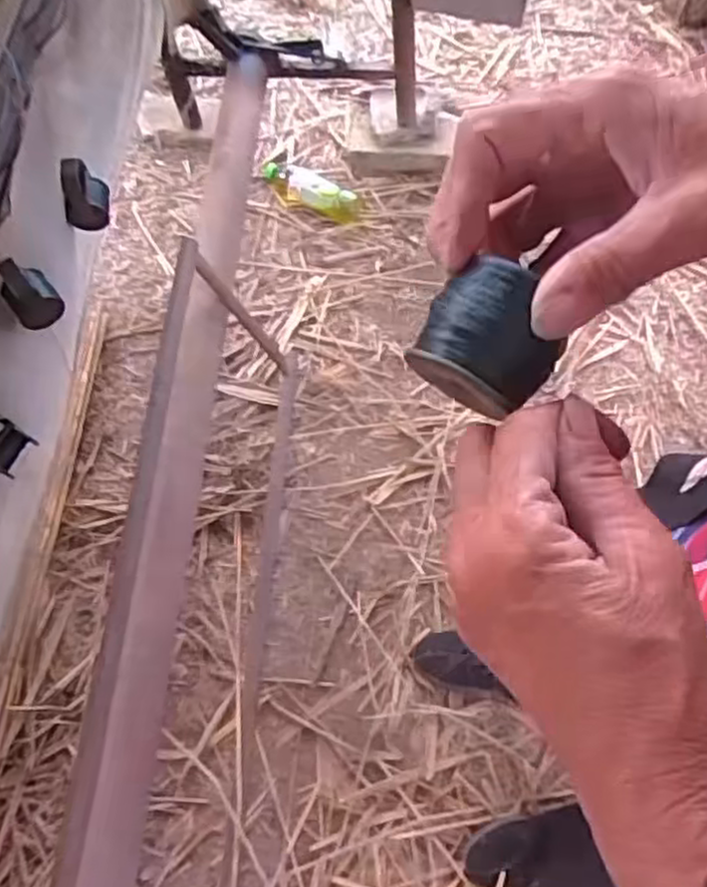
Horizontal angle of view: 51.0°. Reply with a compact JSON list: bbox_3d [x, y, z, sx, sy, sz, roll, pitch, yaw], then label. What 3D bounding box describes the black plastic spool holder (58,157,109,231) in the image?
[{"bbox_3d":[-0.307,-0.281,0.841,0.045,0.081,0.034,0,67,0],"label":"black plastic spool holder"}]

